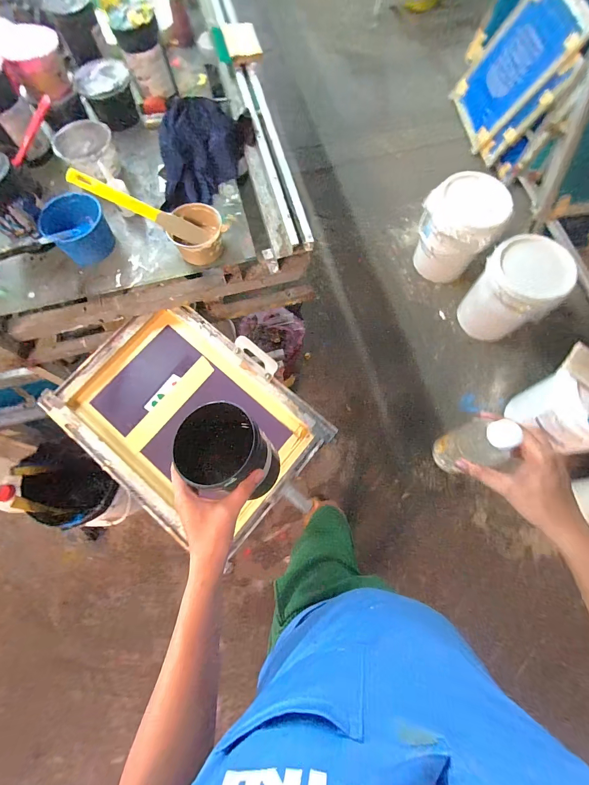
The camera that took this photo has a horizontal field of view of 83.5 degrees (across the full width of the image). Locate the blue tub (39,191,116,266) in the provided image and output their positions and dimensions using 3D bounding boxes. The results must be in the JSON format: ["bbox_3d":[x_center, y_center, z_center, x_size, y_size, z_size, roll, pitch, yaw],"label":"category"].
[{"bbox_3d":[-0.459,-0.345,0.712,0.128,0.090,0.126,-35,75,-10],"label":"blue tub"}]

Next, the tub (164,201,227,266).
[{"bbox_3d":[-0.206,-0.342,0.703,0.108,0.069,0.118,1,71,1],"label":"tub"}]

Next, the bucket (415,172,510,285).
[{"bbox_3d":[0.712,-0.727,1.475,0.321,0.332,0.306,27,74,9],"label":"bucket"}]

